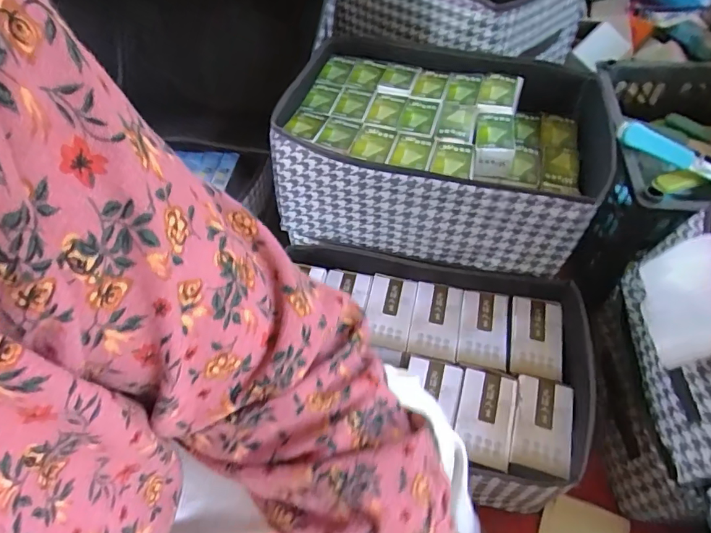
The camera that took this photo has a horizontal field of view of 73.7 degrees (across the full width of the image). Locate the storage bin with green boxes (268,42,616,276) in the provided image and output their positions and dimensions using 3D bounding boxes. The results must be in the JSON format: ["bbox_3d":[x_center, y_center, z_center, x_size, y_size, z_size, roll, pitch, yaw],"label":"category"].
[{"bbox_3d":[0.129,-0.189,0.710,0.427,0.154,0.332,9,55,11],"label":"storage bin with green boxes"}]

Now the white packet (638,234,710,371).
[{"bbox_3d":[0.338,0.035,0.484,0.016,0.086,0.128,24,53,-11],"label":"white packet"}]

